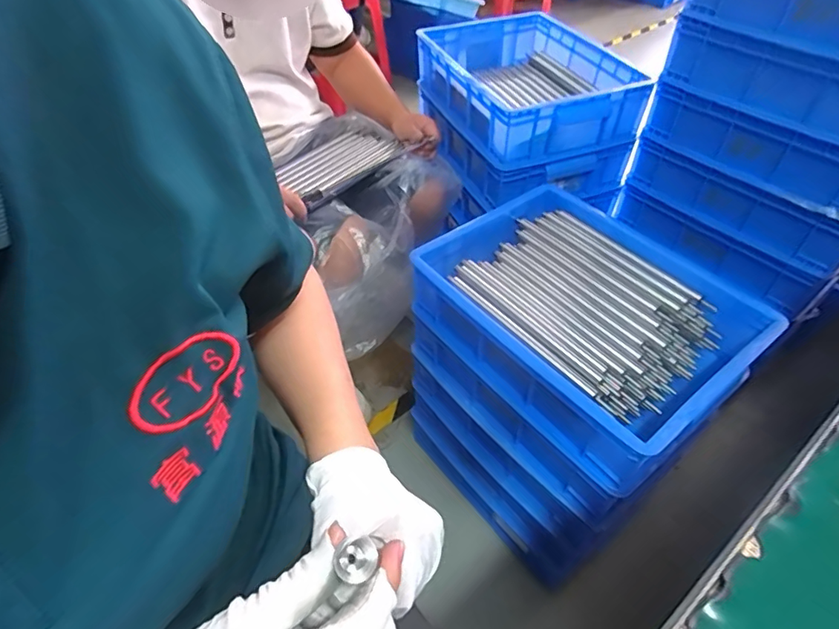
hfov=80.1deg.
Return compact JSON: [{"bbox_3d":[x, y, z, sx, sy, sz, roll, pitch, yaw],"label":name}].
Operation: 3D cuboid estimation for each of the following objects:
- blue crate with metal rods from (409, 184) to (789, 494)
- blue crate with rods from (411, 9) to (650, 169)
[{"bbox_3d":[0.223,-0.004,0.715,0.299,0.109,0.408,-30,53,-25],"label":"blue crate with metal rods"},{"bbox_3d":[0.198,-0.465,1.001,0.297,0.119,0.415,-19,49,-16],"label":"blue crate with rods"}]

